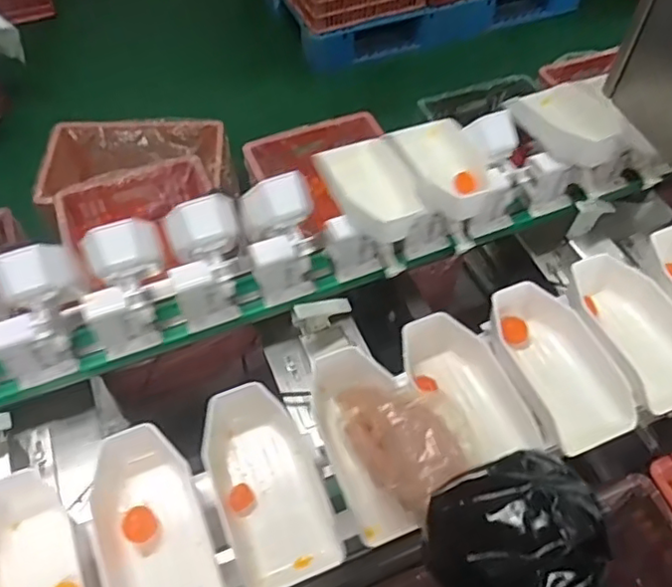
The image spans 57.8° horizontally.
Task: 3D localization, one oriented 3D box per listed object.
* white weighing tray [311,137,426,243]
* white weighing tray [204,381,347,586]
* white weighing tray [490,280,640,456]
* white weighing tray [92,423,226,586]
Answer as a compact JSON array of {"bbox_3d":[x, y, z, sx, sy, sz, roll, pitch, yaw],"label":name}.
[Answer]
[{"bbox_3d":[0.056,-0.126,0.754,0.103,0.053,0.142,-26,59,-17],"label":"white weighing tray"},{"bbox_3d":[-0.062,0.166,0.544,0.091,0.052,0.170,-19,57,-12],"label":"white weighing tray"},{"bbox_3d":[0.216,0.078,0.631,0.095,0.083,0.175,-18,57,-12],"label":"white weighing tray"},{"bbox_3d":[-0.159,0.197,0.522,0.089,0.048,0.178,-20,57,-13],"label":"white weighing tray"}]

